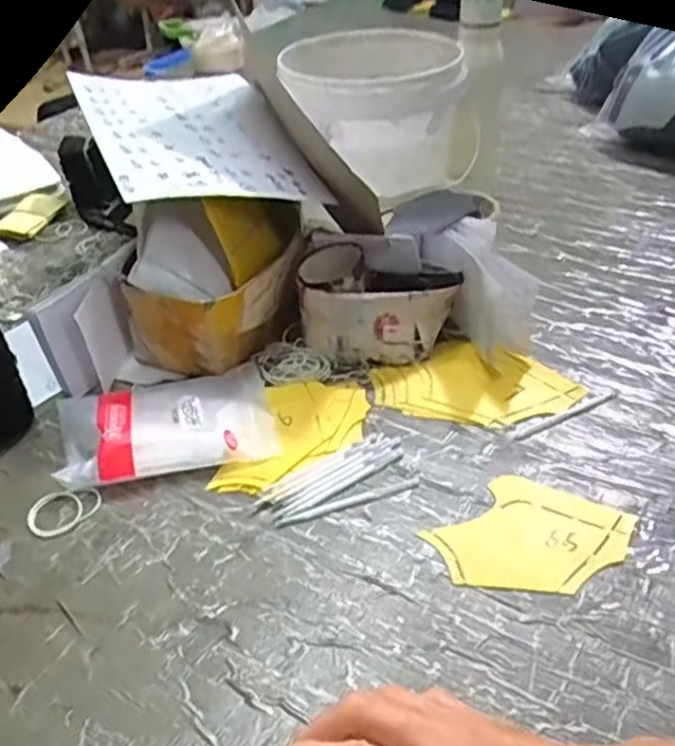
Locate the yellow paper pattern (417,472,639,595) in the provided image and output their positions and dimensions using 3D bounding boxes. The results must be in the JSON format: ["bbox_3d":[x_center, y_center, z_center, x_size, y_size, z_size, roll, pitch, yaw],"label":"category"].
[{"bbox_3d":[0.137,0.114,0.509,0.119,0.005,0.101,-31,46,-32],"label":"yellow paper pattern"}]

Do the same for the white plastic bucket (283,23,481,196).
[{"bbox_3d":[0.052,-0.301,0.831,0.207,0.136,0.192,1,37,4],"label":"white plastic bucket"}]

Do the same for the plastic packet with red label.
[{"bbox_3d":[-0.143,0.036,0.615,0.174,0.031,0.122,-9,38,-9],"label":"plastic packet with red label"}]

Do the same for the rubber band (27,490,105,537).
[{"bbox_3d":[-0.208,0.105,0.549,0.054,0.004,0.041,-6,37,-4],"label":"rubber band"}]

